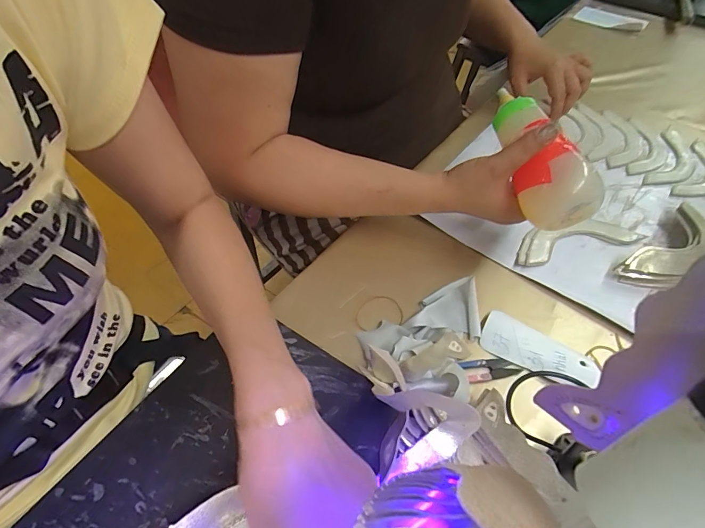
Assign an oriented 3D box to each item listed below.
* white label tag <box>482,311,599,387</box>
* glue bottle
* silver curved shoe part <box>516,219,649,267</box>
[{"bbox_3d":[0.173,0.081,0.359,0.101,0.011,0.041,24,76,29],"label":"white label tag"},{"bbox_3d":[0.171,-0.100,0.358,0.060,0.058,0.133,-11,67,-12],"label":"glue bottle"},{"bbox_3d":[0.267,-0.031,0.457,0.166,0.012,0.045,-13,55,-13],"label":"silver curved shoe part"}]

